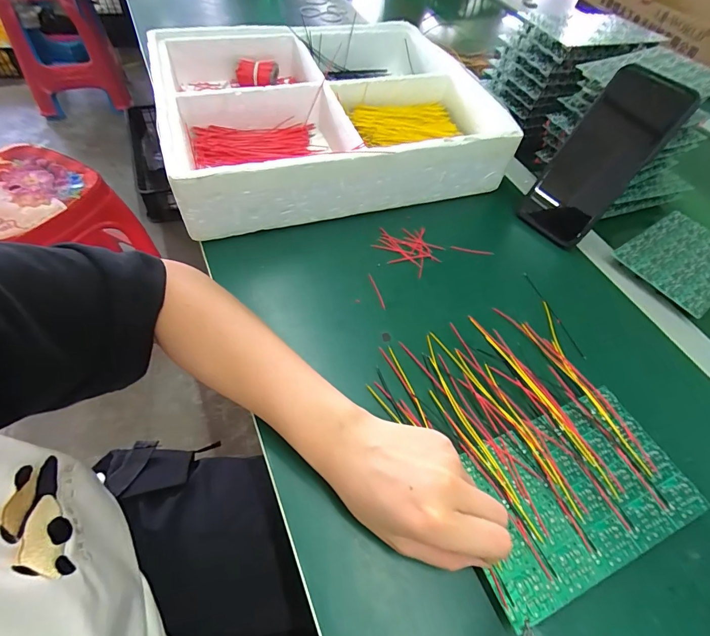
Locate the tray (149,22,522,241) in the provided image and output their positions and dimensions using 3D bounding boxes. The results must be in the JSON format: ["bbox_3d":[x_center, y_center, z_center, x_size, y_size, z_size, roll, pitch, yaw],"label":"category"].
[{"bbox_3d":[-0.038,-0.264,0.484,0.364,0.079,0.314,-12,58,-15],"label":"tray"}]

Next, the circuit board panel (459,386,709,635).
[{"bbox_3d":[0.155,0.123,0.276,0.169,0.004,0.100,-18,60,-16],"label":"circuit board panel"}]

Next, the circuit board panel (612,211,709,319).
[{"bbox_3d":[0.374,-0.068,0.435,0.162,0.004,0.099,-27,62,-27],"label":"circuit board panel"}]

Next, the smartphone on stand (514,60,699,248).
[{"bbox_3d":[0.249,-0.159,0.398,0.015,0.166,0.078,-19,58,-40],"label":"smartphone on stand"}]

